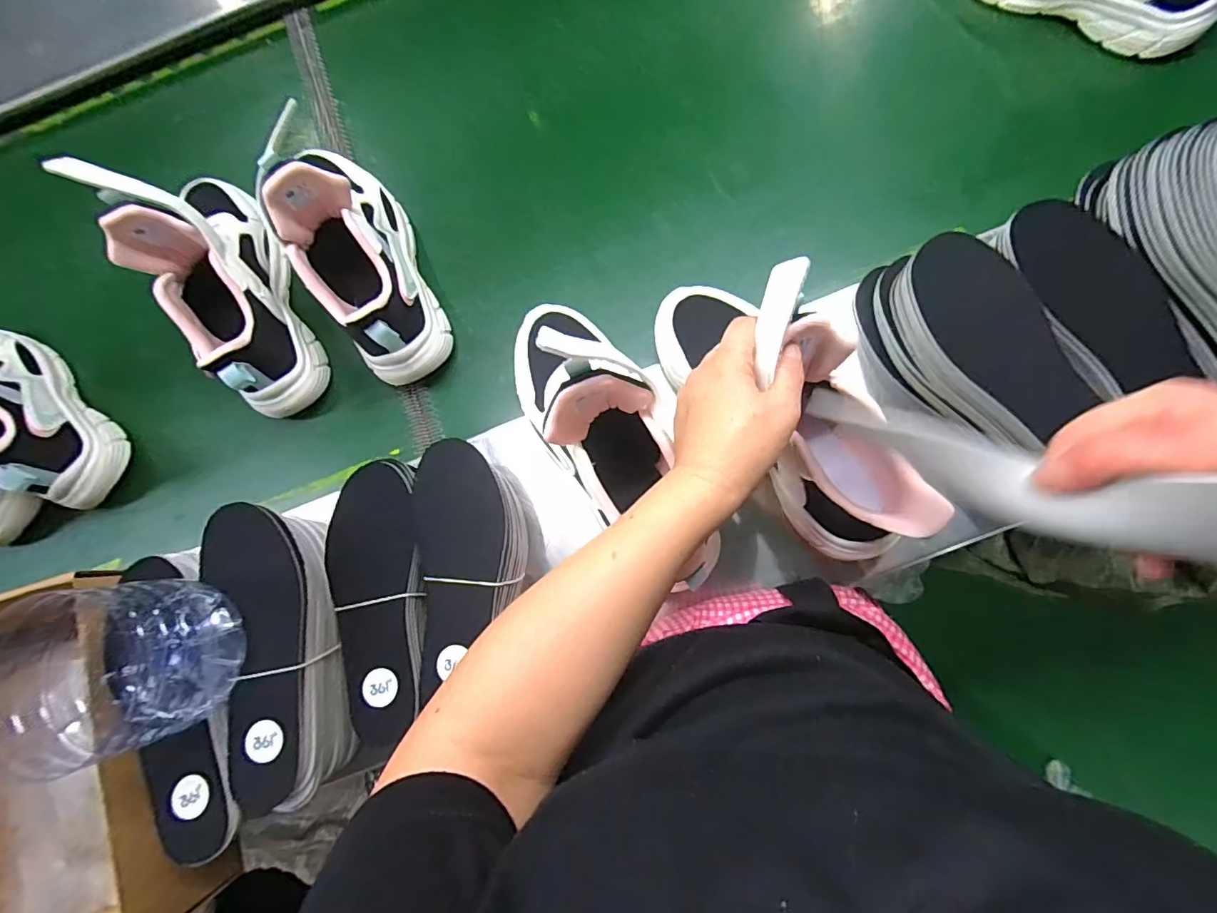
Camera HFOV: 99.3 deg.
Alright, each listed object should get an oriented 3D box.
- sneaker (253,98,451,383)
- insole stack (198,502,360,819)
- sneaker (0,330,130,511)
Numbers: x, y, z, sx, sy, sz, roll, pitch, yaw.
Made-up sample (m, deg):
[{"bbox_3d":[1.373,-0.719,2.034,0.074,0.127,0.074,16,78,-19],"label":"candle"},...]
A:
[{"bbox_3d":[-0.230,-0.180,0.461,0.085,0.154,0.217,-28,82,4],"label":"sneaker"},{"bbox_3d":[-0.243,0.139,0.382,0.072,0.050,0.206,-17,83,6],"label":"insole stack"},{"bbox_3d":[-0.557,-0.048,0.462,0.207,0.140,0.096,33,90,9],"label":"sneaker"}]

